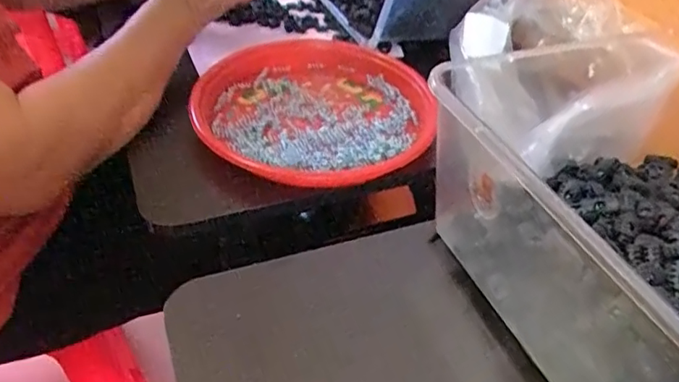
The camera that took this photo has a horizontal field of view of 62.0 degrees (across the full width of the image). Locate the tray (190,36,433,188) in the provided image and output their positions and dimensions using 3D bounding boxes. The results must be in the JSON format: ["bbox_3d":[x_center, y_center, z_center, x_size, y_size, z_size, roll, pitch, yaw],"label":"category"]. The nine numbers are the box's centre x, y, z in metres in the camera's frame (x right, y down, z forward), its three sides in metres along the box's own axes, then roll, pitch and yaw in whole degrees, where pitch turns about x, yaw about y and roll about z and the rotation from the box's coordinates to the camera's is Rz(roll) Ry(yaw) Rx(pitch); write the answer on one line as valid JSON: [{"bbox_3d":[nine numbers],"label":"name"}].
[{"bbox_3d":[-0.027,-0.095,0.590,0.240,0.033,0.260,-5,42,-10],"label":"tray"}]

